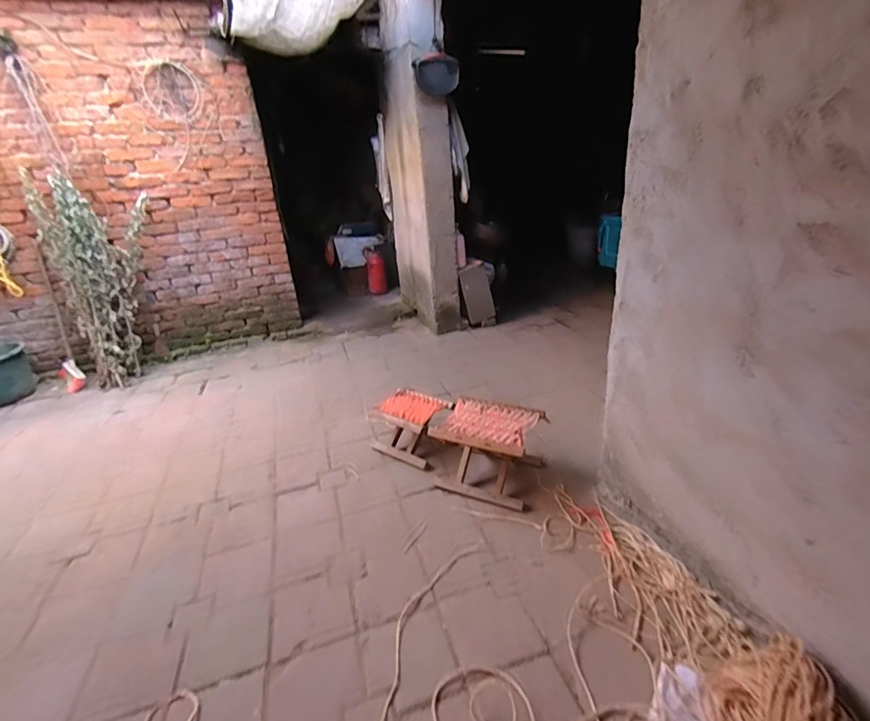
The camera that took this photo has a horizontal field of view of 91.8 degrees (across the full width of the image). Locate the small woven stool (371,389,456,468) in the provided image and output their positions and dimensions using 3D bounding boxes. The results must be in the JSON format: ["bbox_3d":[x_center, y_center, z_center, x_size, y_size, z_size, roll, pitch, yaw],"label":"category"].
[{"bbox_3d":[-0.098,0.269,1.709,0.304,0.197,0.223,14,30,34],"label":"small woven stool"}]

